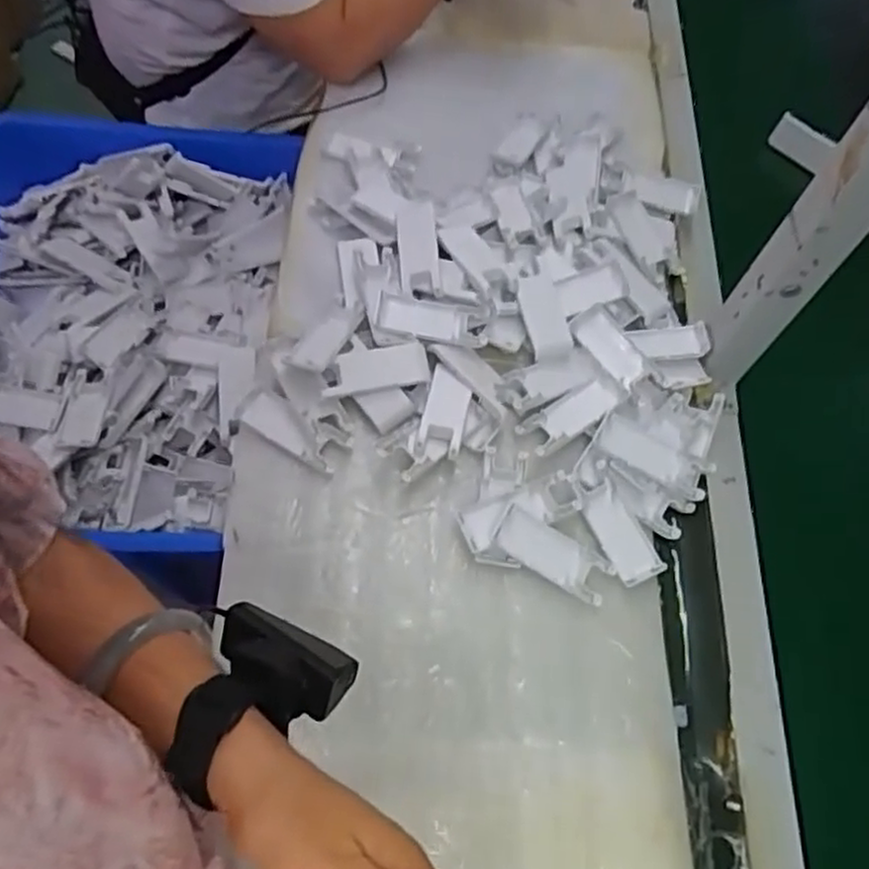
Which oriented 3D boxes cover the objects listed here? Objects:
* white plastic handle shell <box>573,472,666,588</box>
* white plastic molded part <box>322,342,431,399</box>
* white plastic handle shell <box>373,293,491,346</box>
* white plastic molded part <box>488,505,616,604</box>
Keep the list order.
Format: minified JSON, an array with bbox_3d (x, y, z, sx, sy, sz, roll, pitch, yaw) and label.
[{"bbox_3d":[0.155,0.079,0.623,0.042,0.014,0.101,-23,69,-17],"label":"white plastic handle shell"},{"bbox_3d":[-0.052,-0.057,0.650,0.090,0.010,0.039,-8,78,-1],"label":"white plastic molded part"},{"bbox_3d":[-0.002,-0.106,0.676,0.102,0.012,0.045,9,63,-2],"label":"white plastic handle shell"},{"bbox_3d":[0.100,0.101,0.605,0.098,0.015,0.040,28,64,7],"label":"white plastic molded part"}]

